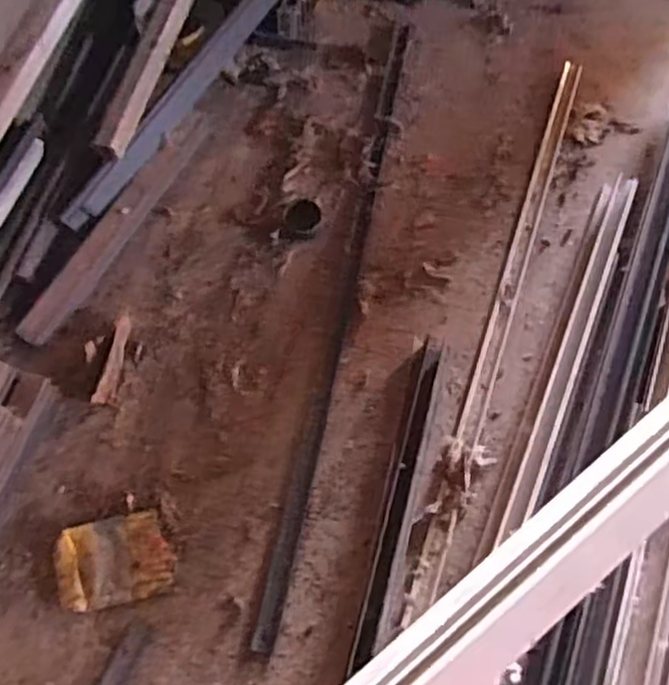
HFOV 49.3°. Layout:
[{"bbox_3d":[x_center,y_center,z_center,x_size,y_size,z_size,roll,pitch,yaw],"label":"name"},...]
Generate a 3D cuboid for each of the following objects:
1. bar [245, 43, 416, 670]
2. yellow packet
[{"bbox_3d":[0.014,-0.063,0.704,0.022,0.019,0.672,10,63,5],"label":"bar"},{"bbox_3d":[-0.178,0.176,0.591,0.089,0.014,0.066,-14,63,-7],"label":"yellow packet"}]

